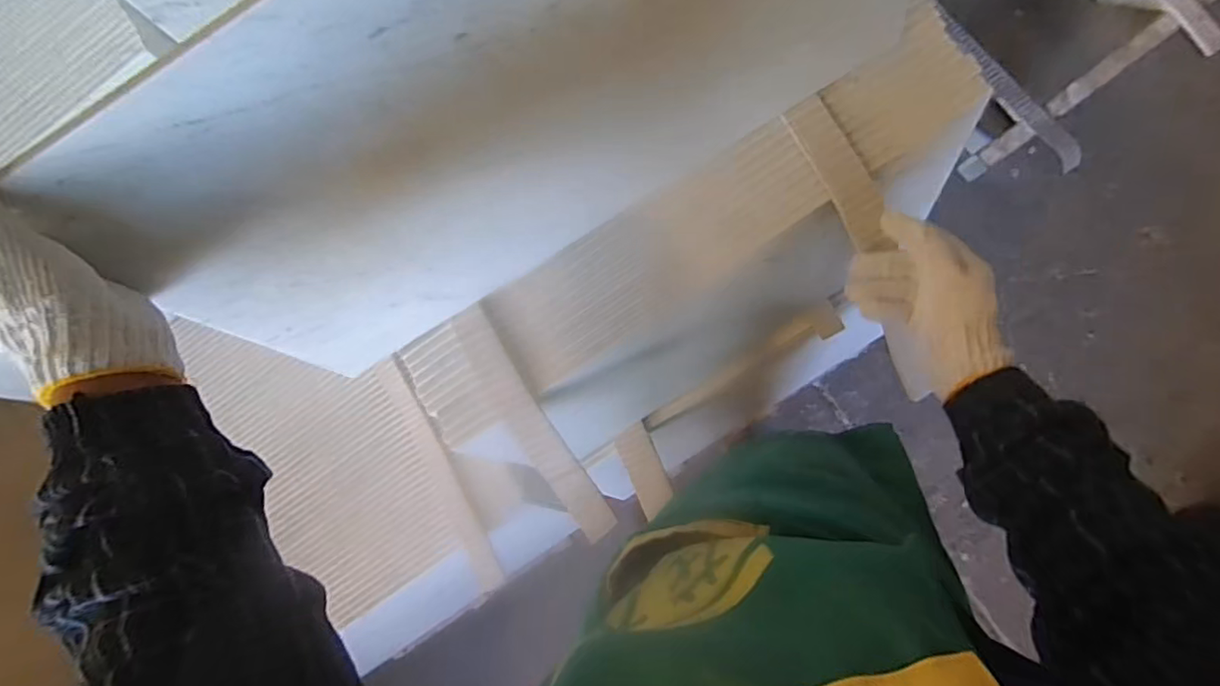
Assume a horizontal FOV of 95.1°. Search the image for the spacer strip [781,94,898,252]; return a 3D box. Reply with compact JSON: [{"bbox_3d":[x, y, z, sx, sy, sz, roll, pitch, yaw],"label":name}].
[{"bbox_3d":[0.215,-0.159,0.518,0.044,0.012,0.145,-28,90,5],"label":"spacer strip"}]

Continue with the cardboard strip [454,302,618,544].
[{"bbox_3d":[-0.074,0.083,0.556,0.040,0.024,0.262,-31,95,4],"label":"cardboard strip"}]

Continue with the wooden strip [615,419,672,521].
[{"bbox_3d":[0.051,0.185,0.814,0.052,0.012,0.133,-22,92,7],"label":"wooden strip"}]

